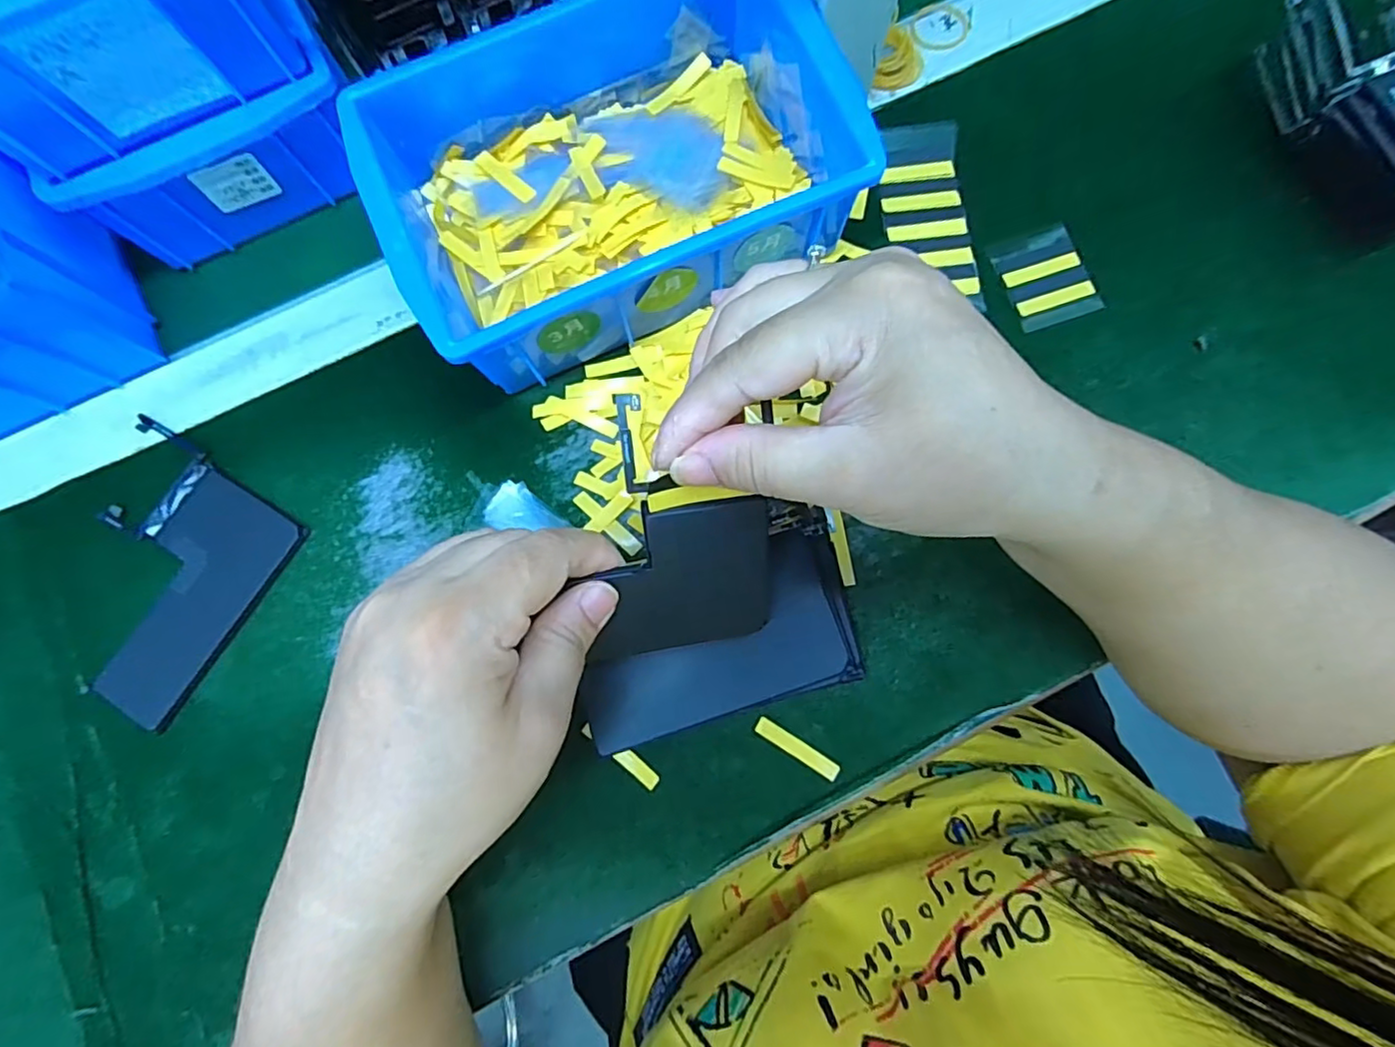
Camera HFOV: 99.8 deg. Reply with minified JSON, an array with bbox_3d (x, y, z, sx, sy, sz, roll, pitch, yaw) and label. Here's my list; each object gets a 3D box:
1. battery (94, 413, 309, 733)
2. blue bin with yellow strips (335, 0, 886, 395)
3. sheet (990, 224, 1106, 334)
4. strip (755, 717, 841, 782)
[{"bbox_3d":[-0.253,0.022,0.275,0.099,0.004,0.109,31,81,6],"label":"battery"},{"bbox_3d":[-0.041,-0.158,0.273,0.195,0.068,0.132,-27,80,-4],"label":"blue bin with yellow strips"},{"bbox_3d":[0.175,-0.123,0.294,0.041,0.004,0.048,-18,80,-2],"label":"sheet"},{"bbox_3d":[0.043,0.097,0.254,0.040,0.004,0.007,33,82,7],"label":"strip"}]

